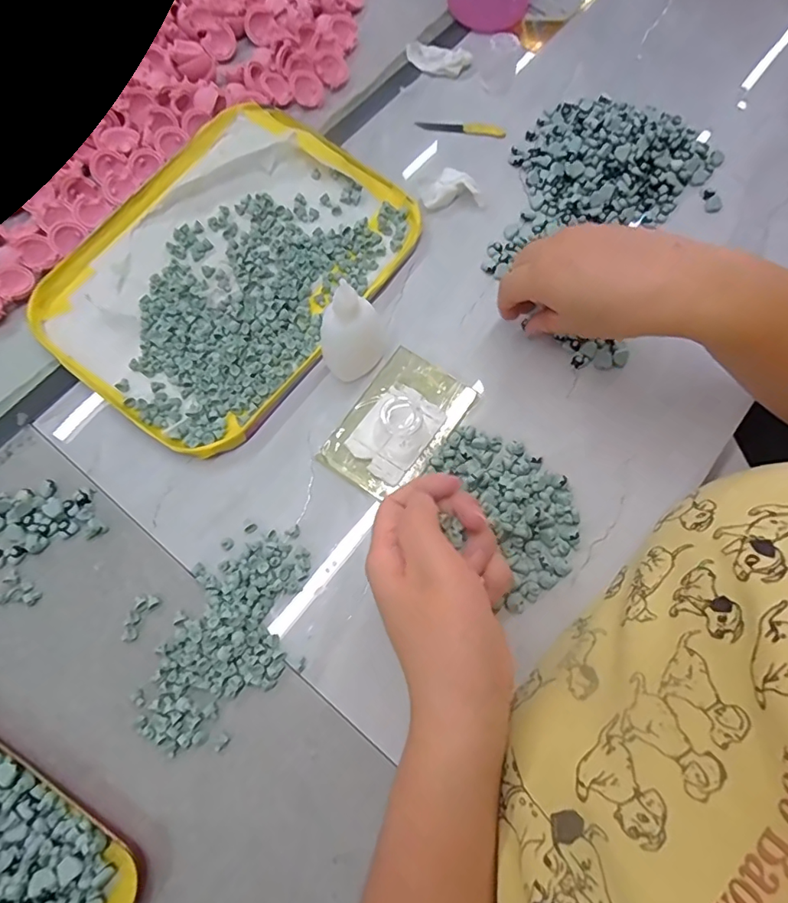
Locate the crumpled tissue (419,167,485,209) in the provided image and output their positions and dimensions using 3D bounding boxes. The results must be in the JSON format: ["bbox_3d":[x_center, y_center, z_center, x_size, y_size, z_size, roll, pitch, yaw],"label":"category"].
[{"bbox_3d":[0.050,-0.212,0.416,0.042,0.017,0.040,37,76,10],"label":"crumpled tissue"}]

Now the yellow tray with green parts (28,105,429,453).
[{"bbox_3d":[-0.128,-0.146,0.393,0.205,0.017,0.271,34,76,9],"label":"yellow tray with green parts"}]

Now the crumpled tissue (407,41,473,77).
[{"bbox_3d":[0.041,-0.370,0.473,0.060,0.009,0.032,20,74,5],"label":"crumpled tissue"}]

